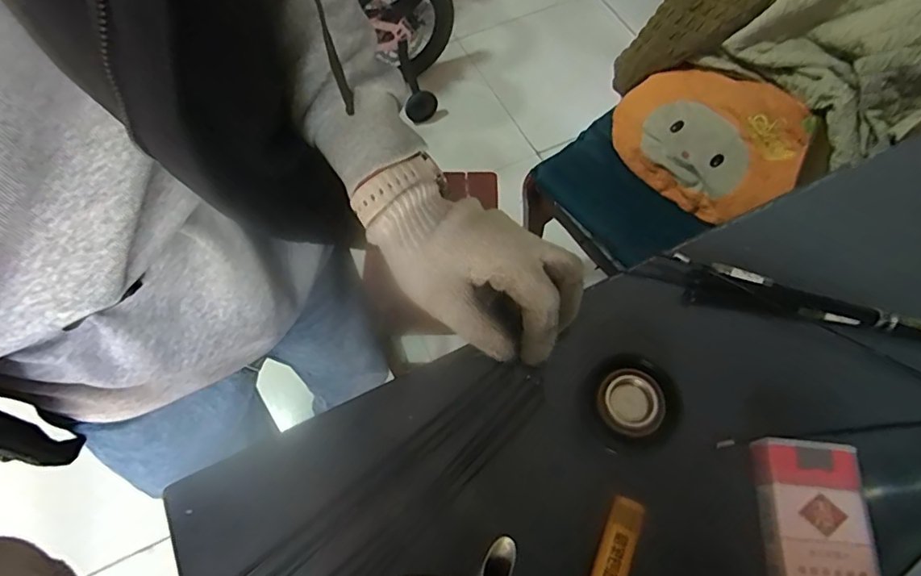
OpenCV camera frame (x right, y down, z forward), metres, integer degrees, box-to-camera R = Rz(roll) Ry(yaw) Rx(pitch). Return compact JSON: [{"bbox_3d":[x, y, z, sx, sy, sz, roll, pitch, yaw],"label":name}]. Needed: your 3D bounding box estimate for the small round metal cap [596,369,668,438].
[{"bbox_3d":[0.113,0.076,0.339,0.042,0.008,0.042,41,72,18],"label":"small round metal cap"}]

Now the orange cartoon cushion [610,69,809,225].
[{"bbox_3d":[0.459,-0.282,0.962,0.365,0.070,0.243,47,112,29],"label":"orange cartoon cushion"}]

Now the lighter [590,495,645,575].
[{"bbox_3d":[0.092,0.165,0.307,0.021,0.008,0.073,23,67,11],"label":"lighter"}]

